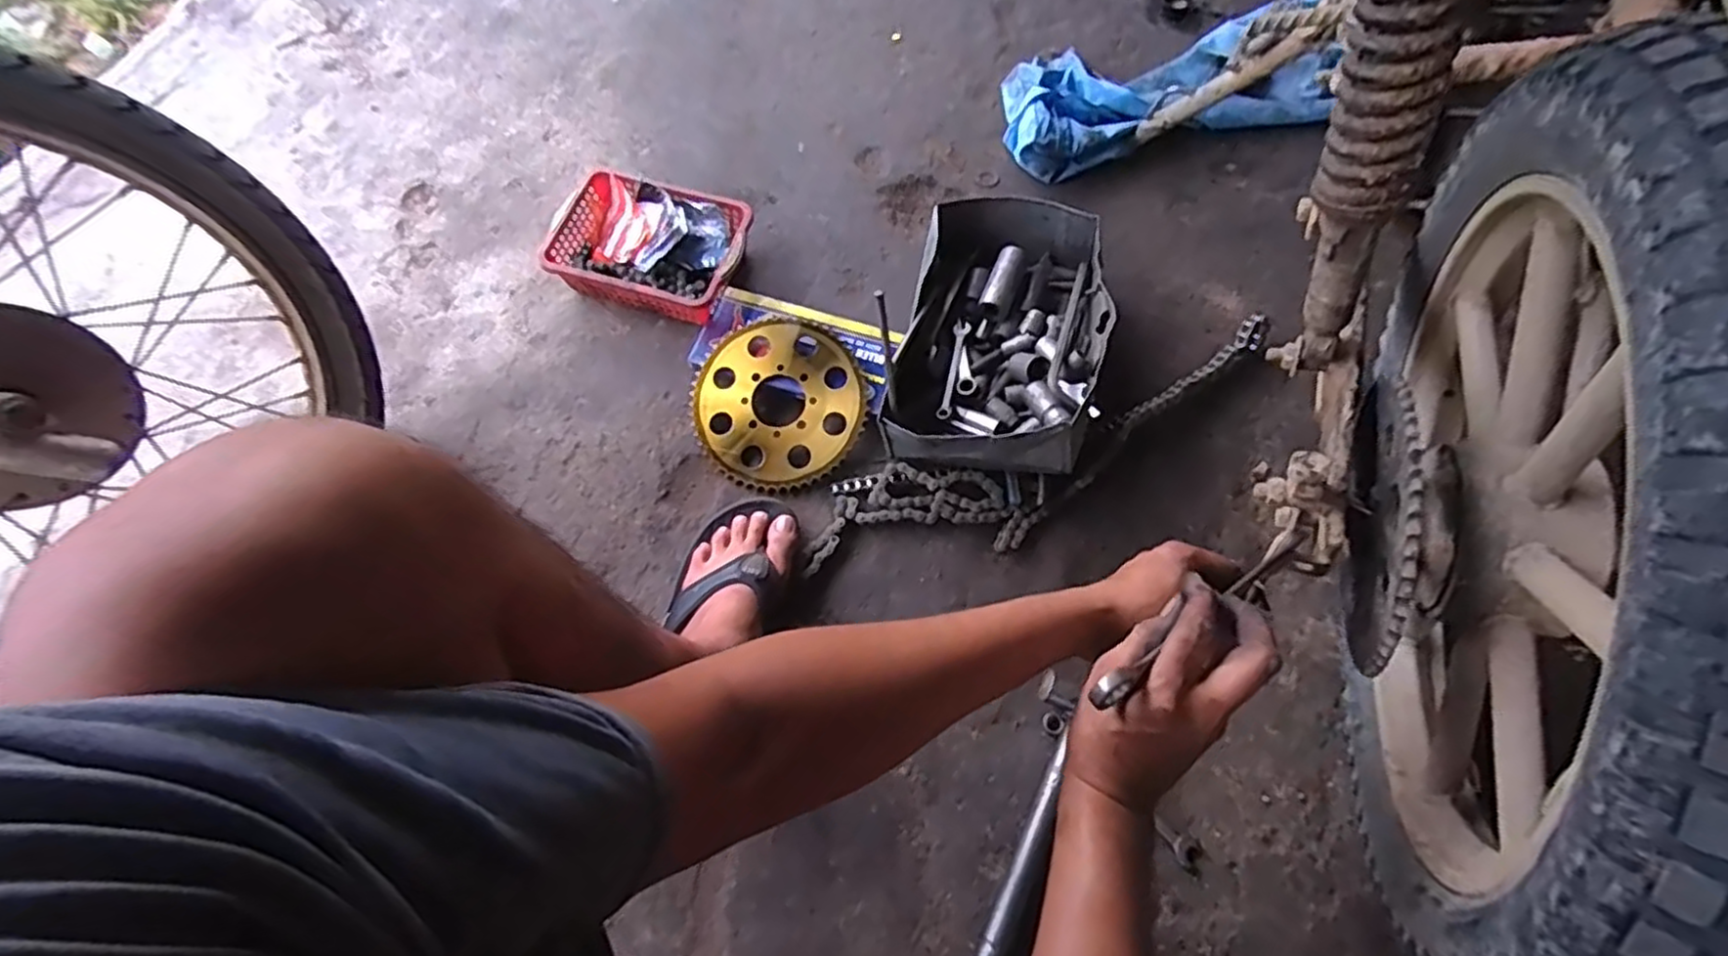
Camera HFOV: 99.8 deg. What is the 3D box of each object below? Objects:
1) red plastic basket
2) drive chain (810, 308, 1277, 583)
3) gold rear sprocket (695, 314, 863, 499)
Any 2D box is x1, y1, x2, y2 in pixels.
[{"bbox_3d":[-0.264,-0.286,0.917,0.236,0.064,0.162,12,68,6],"label":"red plastic basket"},{"bbox_3d":[0.214,-0.019,0.813,0.582,0.030,0.136,-20,69,-7],"label":"drive chain"},{"bbox_3d":[-0.100,-0.087,0.846,0.199,0.011,0.199,-1,77,6],"label":"gold rear sprocket"}]

